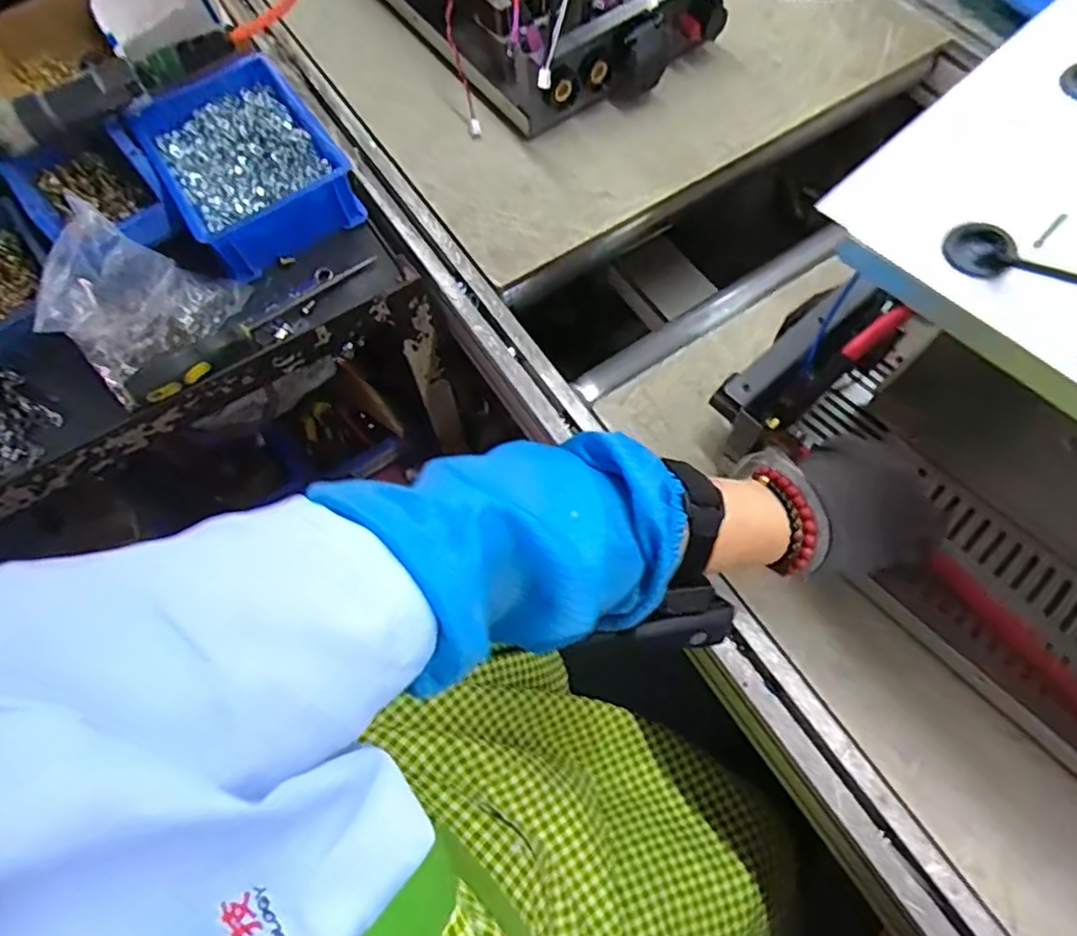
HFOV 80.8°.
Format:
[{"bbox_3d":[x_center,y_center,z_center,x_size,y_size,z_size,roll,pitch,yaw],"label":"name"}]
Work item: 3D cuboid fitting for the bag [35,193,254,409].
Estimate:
[{"bbox_3d":[-0.358,-0.149,0.543,0.119,0.066,0.141,26,70,12],"label":"bag"}]

